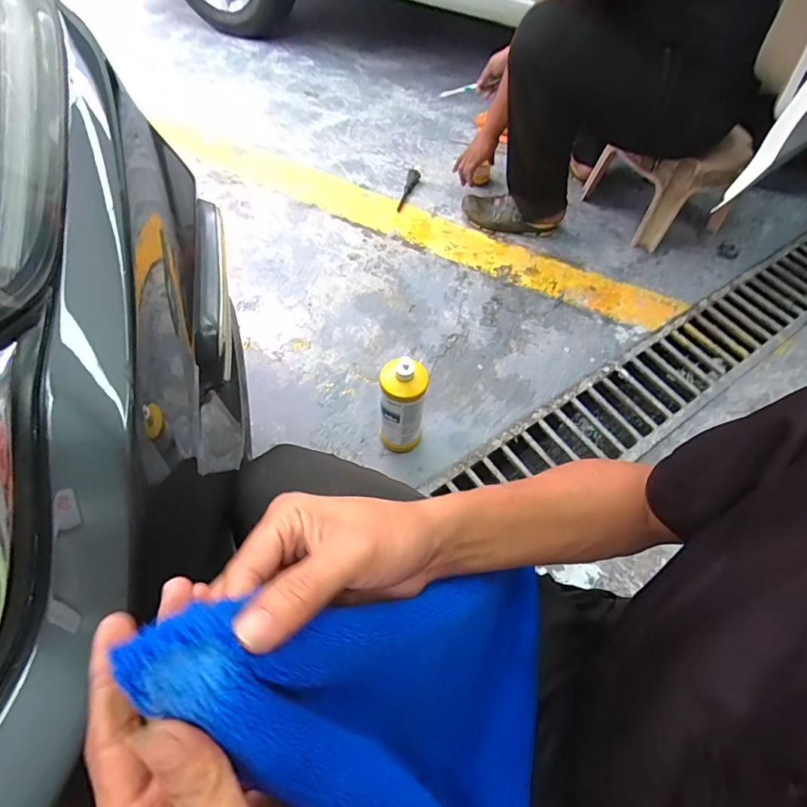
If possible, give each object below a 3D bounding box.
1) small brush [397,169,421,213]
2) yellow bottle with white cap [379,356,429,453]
[{"bbox_3d":[0.016,-0.663,1.412,0.039,0.016,0.204,14,57,4],"label":"small brush"},{"bbox_3d":[-0.004,0.008,0.842,0.082,0.237,0.075,2,57,-3],"label":"yellow bottle with white cap"}]

